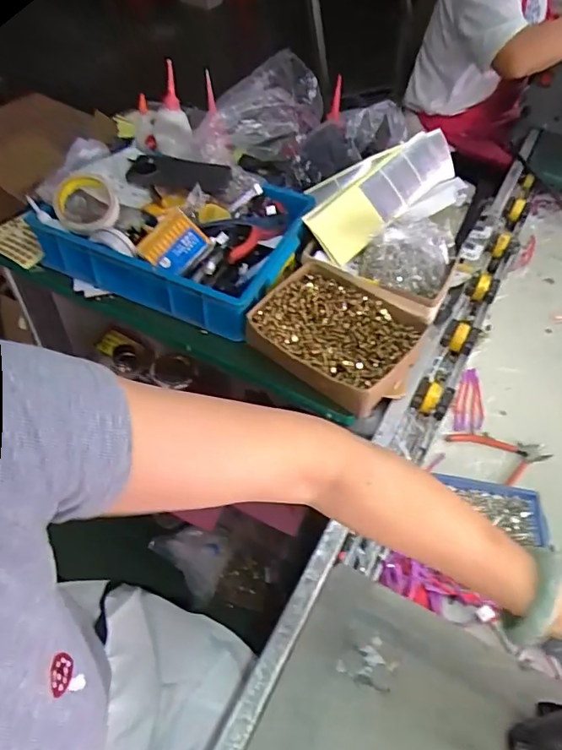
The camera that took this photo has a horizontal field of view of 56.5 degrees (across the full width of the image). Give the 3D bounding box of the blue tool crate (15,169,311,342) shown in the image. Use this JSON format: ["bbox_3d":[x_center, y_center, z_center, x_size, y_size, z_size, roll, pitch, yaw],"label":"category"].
[{"bbox_3d":[-0.158,-0.228,0.840,0.366,0.101,0.271,24,53,14],"label":"blue tool crate"}]

